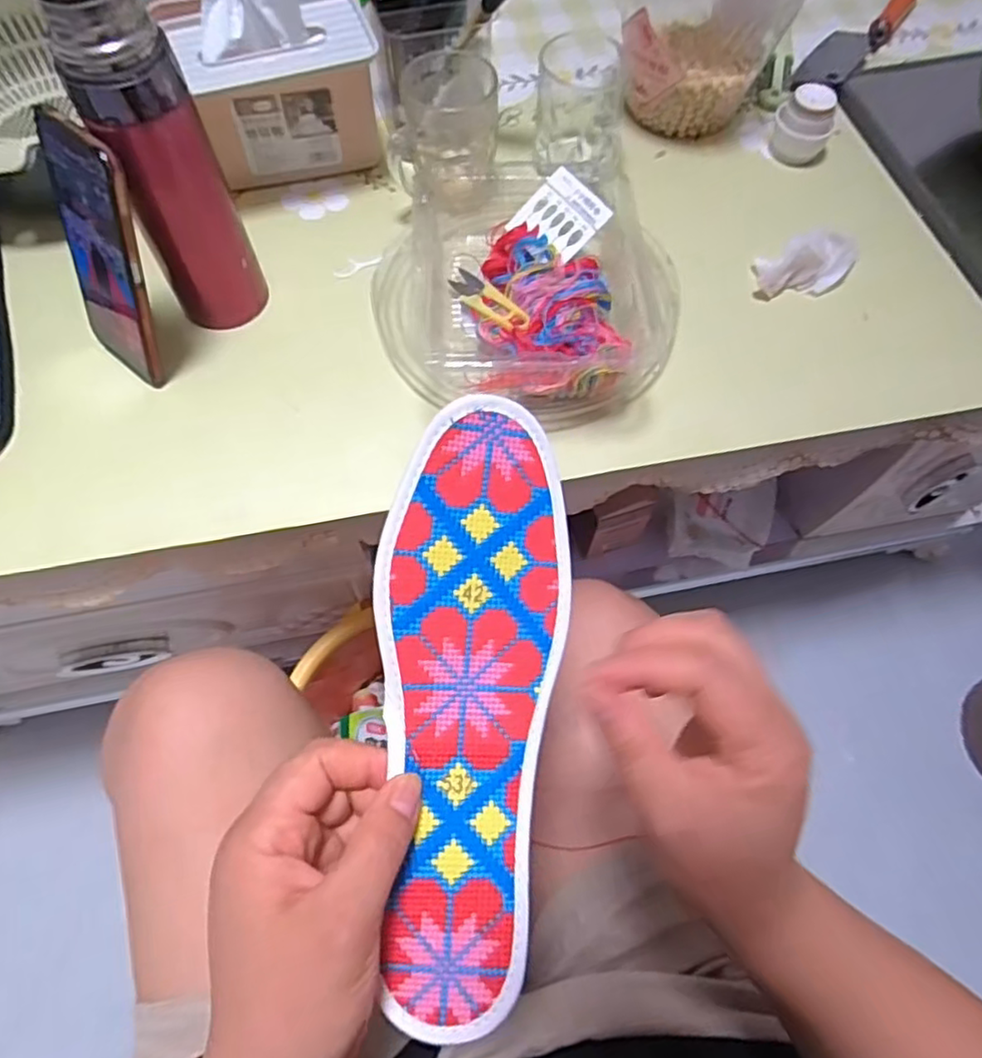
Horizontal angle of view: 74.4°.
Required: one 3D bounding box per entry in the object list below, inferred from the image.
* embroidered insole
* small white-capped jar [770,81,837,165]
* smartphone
[{"bbox_3d":[-0.005,0.072,0.267,0.080,0.015,0.242,1,86,-15],"label":"embroidered insole"},{"bbox_3d":[0.280,-0.362,0.580,0.050,0.047,0.048,1,65,-1],"label":"small white-capped jar"},{"bbox_3d":[-0.258,-0.180,0.433,0.078,0.165,0.010,36,51,14],"label":"smartphone"}]

